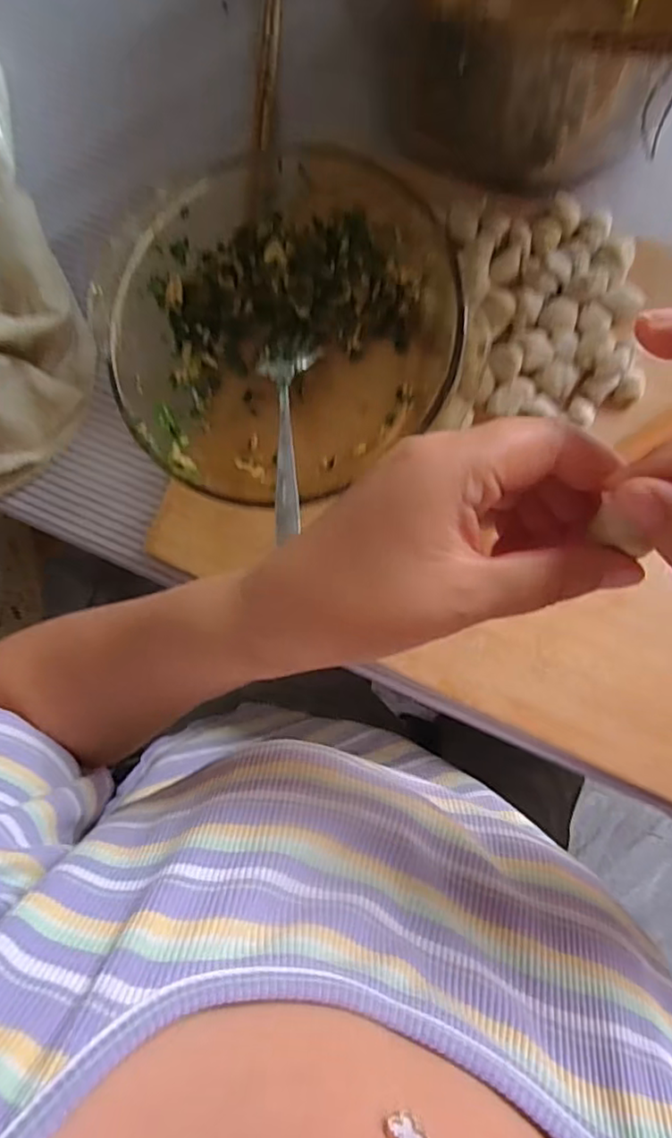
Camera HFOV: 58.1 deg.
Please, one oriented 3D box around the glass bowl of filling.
[{"bbox_3d":[-0.030,-0.151,0.372,0.209,0.066,0.181,-30,83,6],"label":"glass bowl of filling"}]

